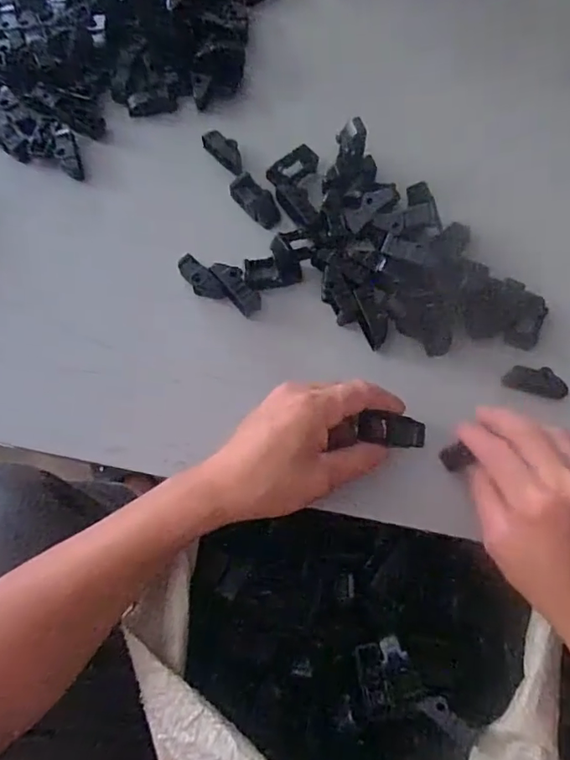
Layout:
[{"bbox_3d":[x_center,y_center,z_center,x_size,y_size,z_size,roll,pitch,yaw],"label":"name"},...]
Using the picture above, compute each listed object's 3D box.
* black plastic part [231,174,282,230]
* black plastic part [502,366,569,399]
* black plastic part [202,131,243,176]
[{"bbox_3d":[-0.025,-0.158,0.465,0.026,0.010,0.053,-44,90,-14],"label":"black plastic part"},{"bbox_3d":[0.202,0.001,0.418,0.046,0.014,0.018,18,72,5],"label":"black plastic part"},{"bbox_3d":[-0.054,-0.209,0.478,0.021,0.009,0.048,-43,78,-14],"label":"black plastic part"}]

